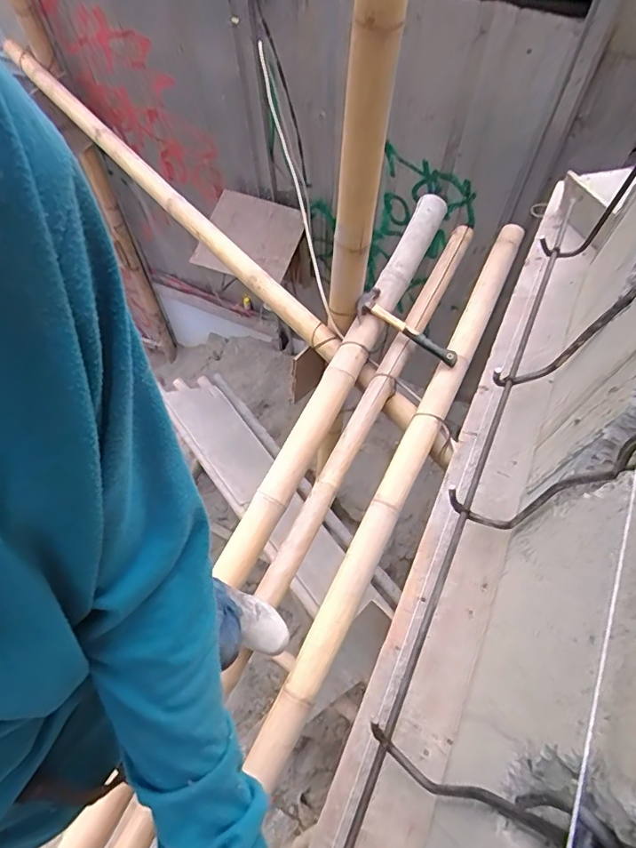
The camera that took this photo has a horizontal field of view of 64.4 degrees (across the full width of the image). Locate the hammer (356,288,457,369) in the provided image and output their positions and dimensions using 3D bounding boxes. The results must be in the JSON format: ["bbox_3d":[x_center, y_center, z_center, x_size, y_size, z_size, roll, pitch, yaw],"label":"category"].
[{"bbox_3d":[0.252,-0.262,1.457,0.327,0.055,0.108,40,69,18],"label":"hammer"}]

